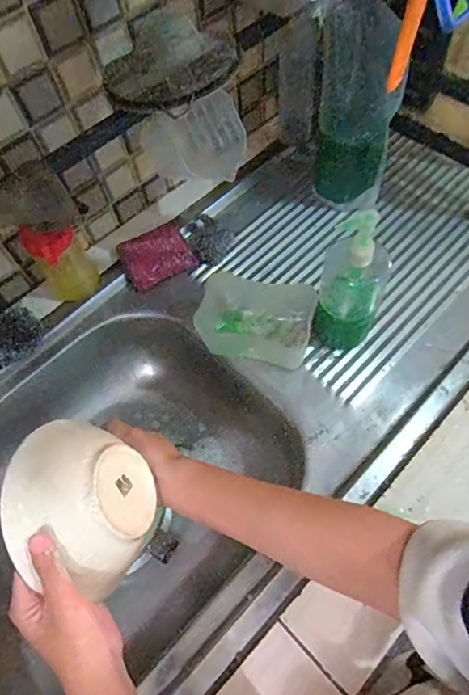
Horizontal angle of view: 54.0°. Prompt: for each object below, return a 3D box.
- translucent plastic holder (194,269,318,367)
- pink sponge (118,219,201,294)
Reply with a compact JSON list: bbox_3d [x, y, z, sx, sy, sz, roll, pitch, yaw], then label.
[{"bbox_3d":[0.025,-0.033,0.574,0.139,0.071,0.087,12,64,11],"label":"translucent plastic holder"},{"bbox_3d":[-0.108,-0.129,0.654,0.094,0.033,0.074,-28,65,-13],"label":"pink sponge"}]

